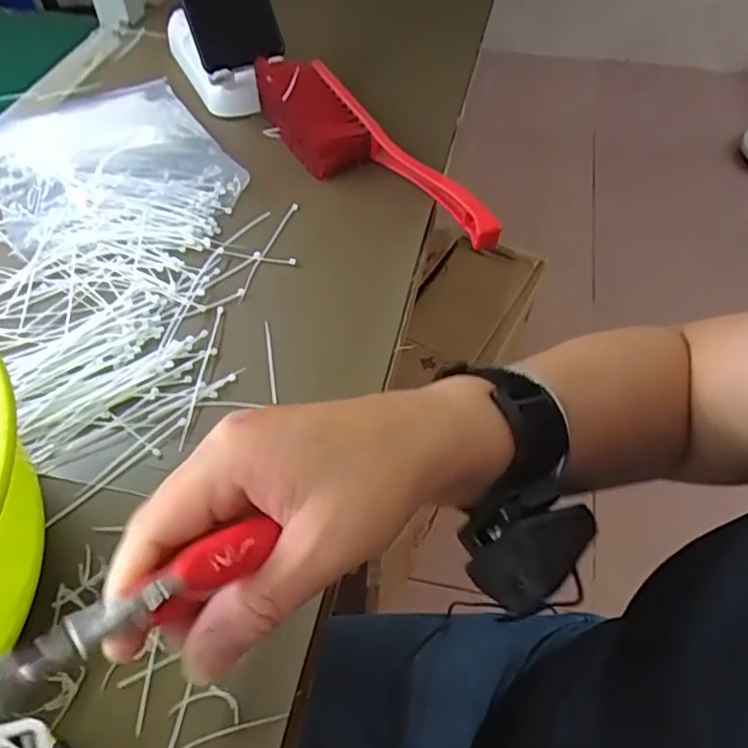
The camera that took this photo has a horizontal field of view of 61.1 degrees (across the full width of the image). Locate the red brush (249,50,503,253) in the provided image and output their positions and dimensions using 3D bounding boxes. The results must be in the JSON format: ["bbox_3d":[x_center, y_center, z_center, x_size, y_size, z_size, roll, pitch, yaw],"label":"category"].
[{"bbox_3d":[-0.011,-0.194,0.553,0.076,0.063,0.282,-30,58,-21],"label":"red brush"}]

